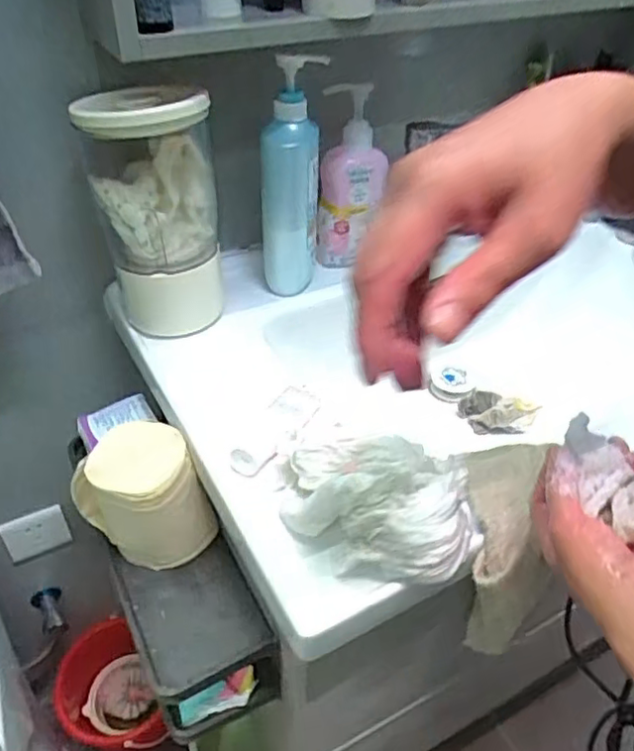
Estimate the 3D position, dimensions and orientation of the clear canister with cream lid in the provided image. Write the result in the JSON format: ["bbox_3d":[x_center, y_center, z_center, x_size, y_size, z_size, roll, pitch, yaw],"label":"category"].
[{"bbox_3d":[-0.168,-0.167,0.676,0.118,0.260,0.116,-11,43,-13],"label":"clear canister with cream lid"}]

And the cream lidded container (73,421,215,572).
[{"bbox_3d":[-0.170,0.123,0.622,0.099,0.127,0.103,-28,49,-28],"label":"cream lidded container"}]

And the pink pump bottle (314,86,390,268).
[{"bbox_3d":[0.043,-0.241,0.771,0.082,0.217,0.050,-24,47,-25],"label":"pink pump bottle"}]

